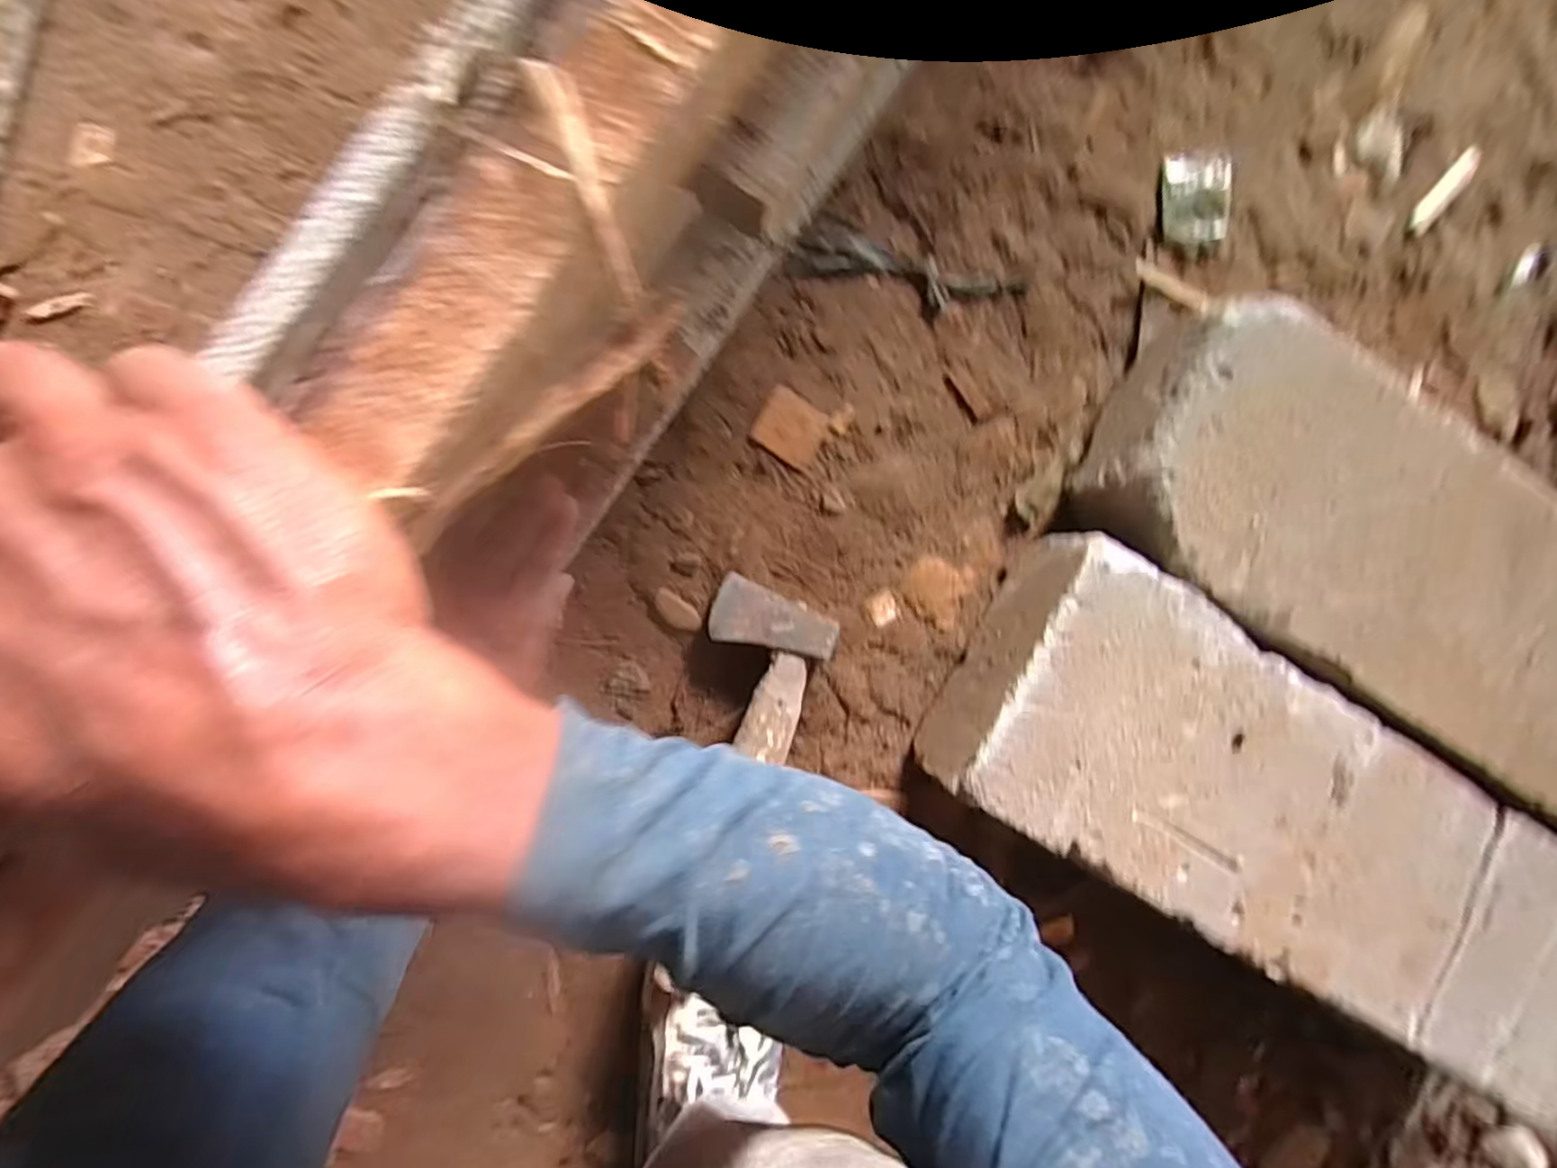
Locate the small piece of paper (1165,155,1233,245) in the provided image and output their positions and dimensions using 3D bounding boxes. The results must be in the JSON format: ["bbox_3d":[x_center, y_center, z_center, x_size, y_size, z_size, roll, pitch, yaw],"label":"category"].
[{"bbox_3d":[0.337,-0.312,0.560,0.055,0.005,0.071,3,89,-9],"label":"small piece of paper"}]

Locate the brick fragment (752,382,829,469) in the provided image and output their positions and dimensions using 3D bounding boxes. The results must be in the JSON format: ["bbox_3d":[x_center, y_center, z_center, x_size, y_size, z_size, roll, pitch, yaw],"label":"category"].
[{"bbox_3d":[0.009,-0.117,0.521,0.049,0.008,0.046,29,85,-7],"label":"brick fragment"}]

